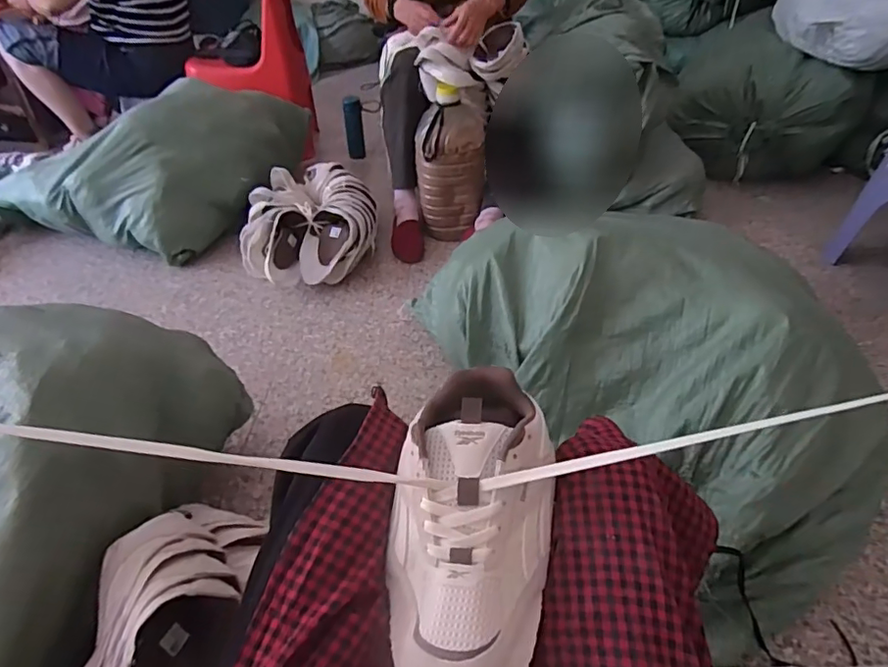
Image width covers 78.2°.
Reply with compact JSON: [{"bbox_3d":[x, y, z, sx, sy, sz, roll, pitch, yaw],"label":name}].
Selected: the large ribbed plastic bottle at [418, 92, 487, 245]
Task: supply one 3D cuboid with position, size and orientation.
[{"bbox_3d":[0.020,-0.451,1.507,0.183,0.349,0.179,2,40,3],"label":"large ribbed plastic bottle"}]

